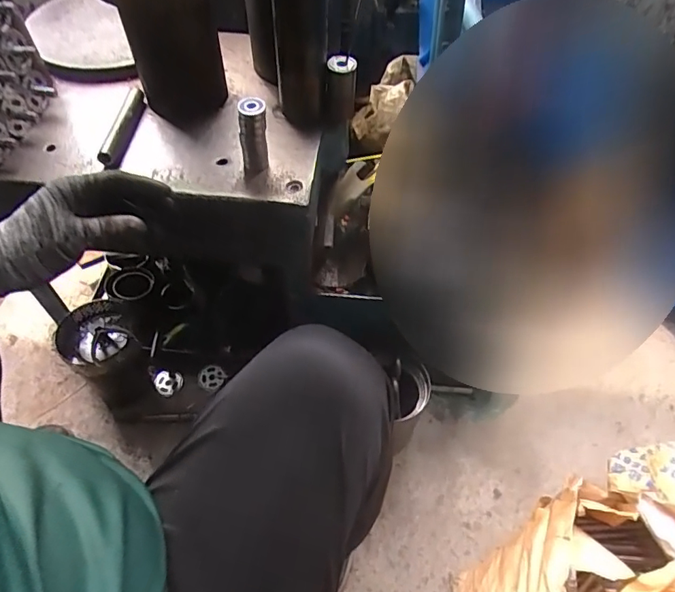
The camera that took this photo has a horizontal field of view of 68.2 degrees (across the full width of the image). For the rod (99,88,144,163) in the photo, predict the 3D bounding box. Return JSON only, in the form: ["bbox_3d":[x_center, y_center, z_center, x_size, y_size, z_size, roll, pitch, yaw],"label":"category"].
[{"bbox_3d":[-0.295,-0.233,0.682,0.020,0.023,0.119,13,70,11],"label":"rod"}]

